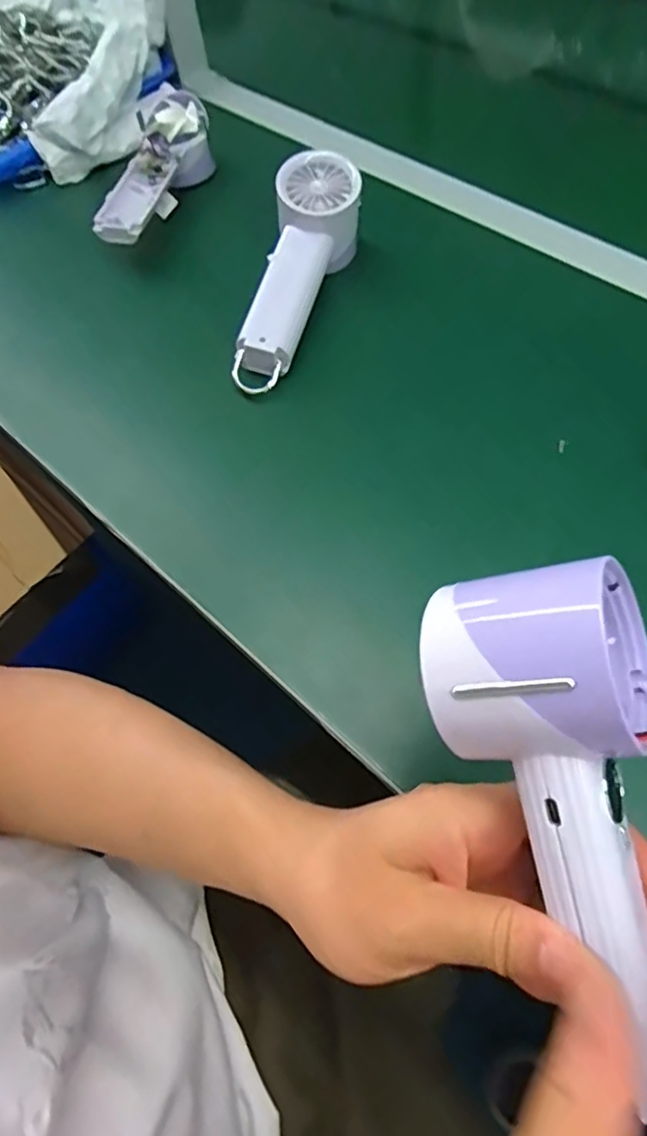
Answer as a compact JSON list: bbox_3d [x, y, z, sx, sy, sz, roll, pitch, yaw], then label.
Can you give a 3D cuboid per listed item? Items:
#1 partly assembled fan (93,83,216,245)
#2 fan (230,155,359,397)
[{"bbox_3d":[-0.143,-0.342,0.535,0.064,0.048,0.173,4,63,8],"label":"partly assembled fan"},{"bbox_3d":[-0.021,-0.216,0.465,0.060,0.057,0.194,17,80,11],"label":"fan"}]

